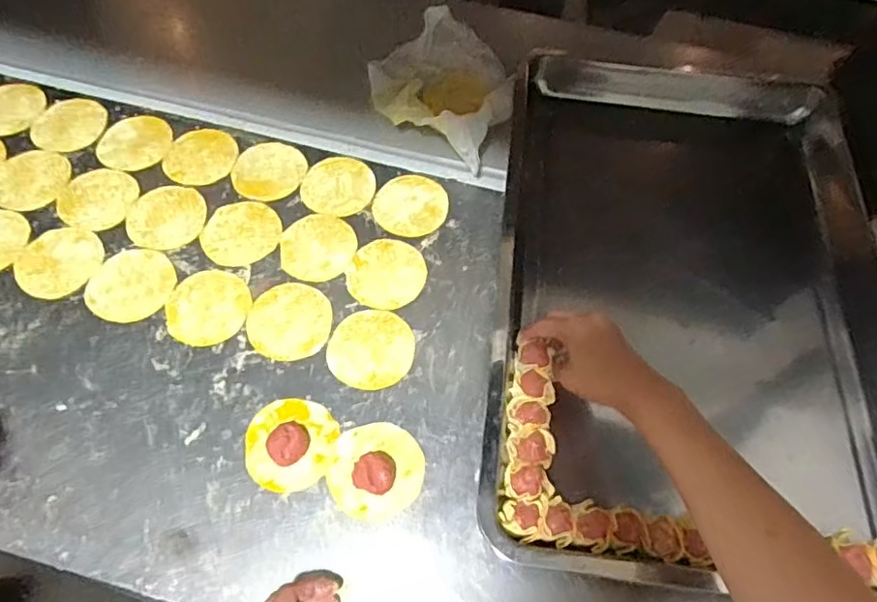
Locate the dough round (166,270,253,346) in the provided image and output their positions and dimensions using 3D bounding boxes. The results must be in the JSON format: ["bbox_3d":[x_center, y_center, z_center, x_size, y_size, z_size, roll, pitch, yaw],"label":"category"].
[{"bbox_3d":[-0.232,0.005,0.598,0.079,0.004,0.084,2,61,-4],"label":"dough round"}]

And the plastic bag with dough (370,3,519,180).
[{"bbox_3d":[0.012,-0.265,0.728,0.188,0.076,0.155,36,65,14],"label":"plastic bag with dough"}]

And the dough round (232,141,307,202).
[{"bbox_3d":[-0.196,-0.153,0.691,0.082,0.004,0.088,2,61,-4],"label":"dough round"}]

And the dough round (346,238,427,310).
[{"bbox_3d":[-0.054,-0.030,0.629,0.079,0.004,0.086,2,61,-4],"label":"dough round"}]

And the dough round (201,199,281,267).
[{"bbox_3d":[-0.215,-0.074,0.647,0.081,0.006,0.080,2,61,-4],"label":"dough round"}]

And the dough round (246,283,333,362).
[{"bbox_3d":[-0.149,0.020,0.598,0.081,0.007,0.082,2,61,-4],"label":"dough round"}]

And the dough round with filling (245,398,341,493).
[{"bbox_3d":[-0.134,0.124,0.528,0.077,0.021,0.081,2,61,-4],"label":"dough round with filling"}]

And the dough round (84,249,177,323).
[{"bbox_3d":[-0.313,-0.017,0.608,0.083,0.004,0.084,2,61,-4],"label":"dough round"}]

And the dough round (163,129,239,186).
[{"bbox_3d":[-0.278,-0.170,0.697,0.078,0.004,0.085,2,61,-4],"label":"dough round"}]

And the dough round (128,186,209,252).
[{"bbox_3d":[-0.298,-0.093,0.651,0.080,0.004,0.084,2,61,-4],"label":"dough round"}]

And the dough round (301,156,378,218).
[{"bbox_3d":[-0.115,-0.134,0.686,0.083,0.006,0.081,2,61,-4],"label":"dough round"}]

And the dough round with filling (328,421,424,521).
[{"bbox_3d":[-0.054,0.145,0.520,0.083,0.026,0.080,2,61,-4],"label":"dough round with filling"}]

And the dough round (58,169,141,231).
[{"bbox_3d":[-0.379,-0.115,0.659,0.081,0.004,0.080,2,61,-4],"label":"dough round"}]

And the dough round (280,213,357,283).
[{"bbox_3d":[-0.129,-0.060,0.640,0.078,0.004,0.086,-7,62,-8],"label":"dough round"}]

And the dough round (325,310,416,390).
[{"bbox_3d":[-0.067,0.047,0.588,0.084,0.004,0.082,2,61,-4],"label":"dough round"}]

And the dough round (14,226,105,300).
[{"bbox_3d":[-0.393,-0.042,0.615,0.083,0.004,0.082,2,61,-4],"label":"dough round"}]

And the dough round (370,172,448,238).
[{"bbox_3d":[-0.032,-0.110,0.676,0.082,0.008,0.086,2,61,-4],"label":"dough round"}]

